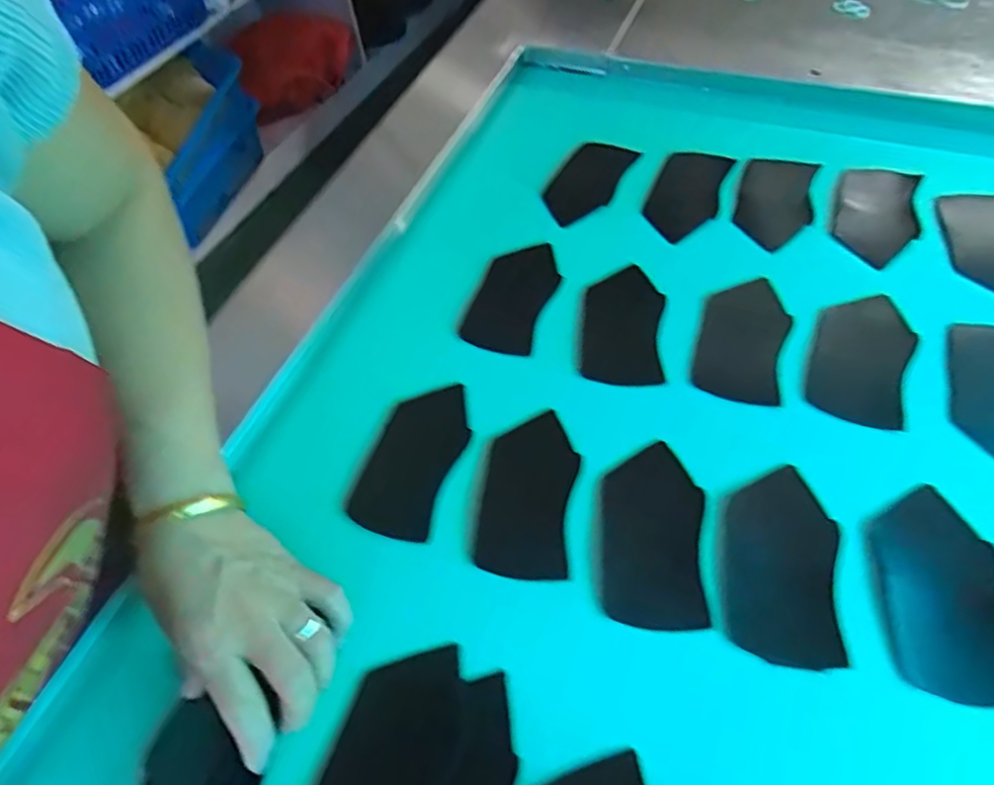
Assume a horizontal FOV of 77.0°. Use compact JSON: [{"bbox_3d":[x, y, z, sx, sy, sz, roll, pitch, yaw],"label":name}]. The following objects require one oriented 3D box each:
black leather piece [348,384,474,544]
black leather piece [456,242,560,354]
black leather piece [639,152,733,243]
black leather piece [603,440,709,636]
[{"bbox_3d":[-0.062,0.048,0.474,0.064,0.006,0.126,15,58,13],"label":"black leather piece"},{"bbox_3d":[0.016,-0.088,0.555,0.065,0.009,0.125,16,57,14],"label":"black leather piece"},{"bbox_3d":[0.188,-0.197,0.621,0.063,0.008,0.136,19,58,15],"label":"black leather piece"},{"bbox_3d":[0.105,0.093,0.426,0.066,0.005,0.124,5,56,6],"label":"black leather piece"}]

